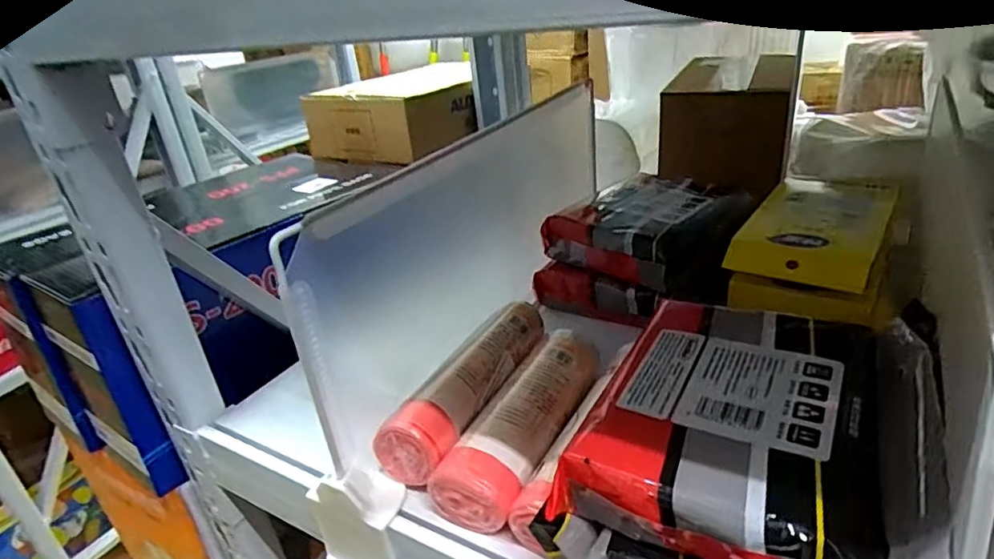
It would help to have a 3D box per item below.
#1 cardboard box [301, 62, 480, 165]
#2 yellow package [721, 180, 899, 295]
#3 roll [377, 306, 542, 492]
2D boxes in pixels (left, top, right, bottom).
[{"bbox_3d":[-0.135,-0.203,0.735,0.162,0.073,0.139,13,33,34],"label":"cardboard box"},{"bbox_3d":[0.245,-0.041,0.450,0.088,0.018,0.162,14,33,35],"label":"yellow package"},{"bbox_3d":[-0.017,0.067,0.391,0.044,0.038,0.157,9,31,28],"label":"roll"}]

